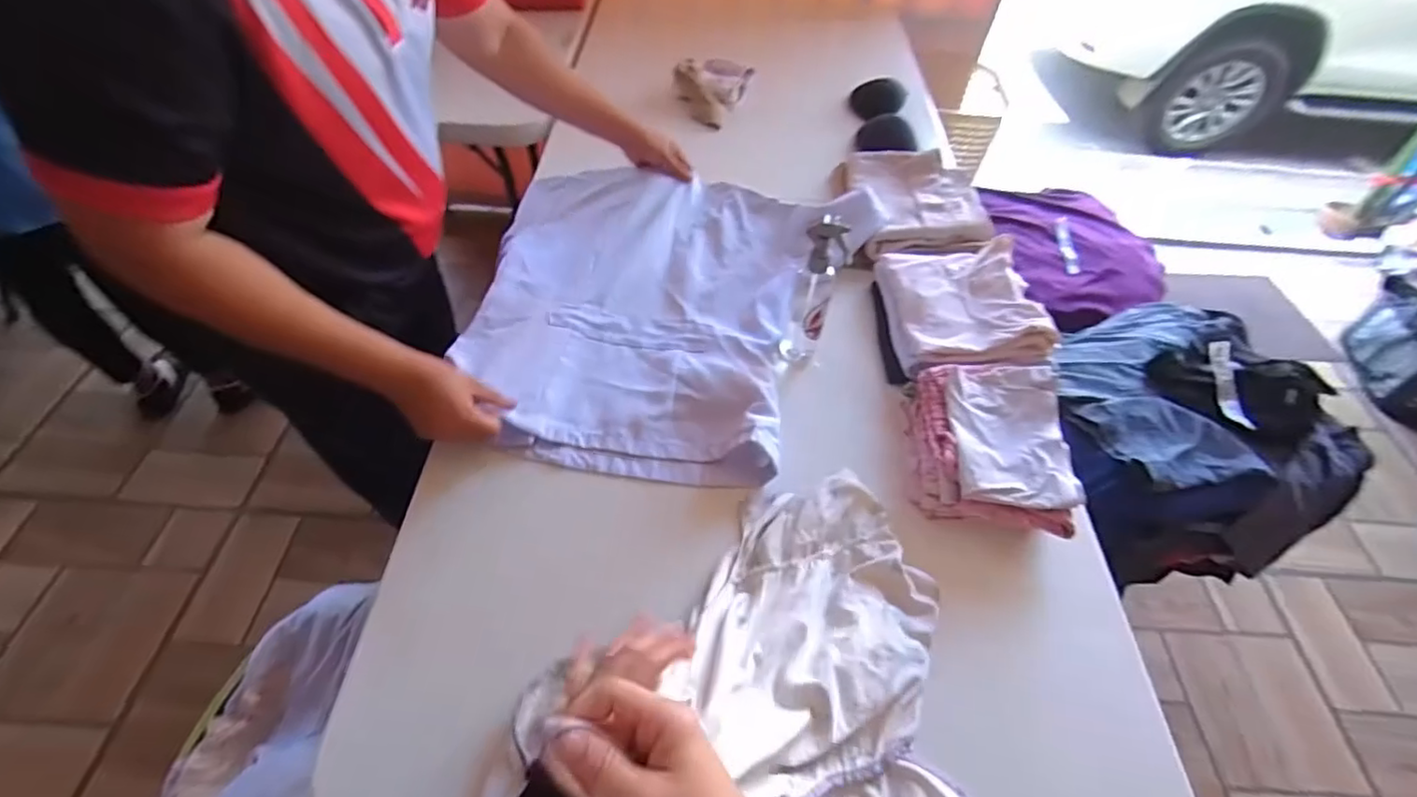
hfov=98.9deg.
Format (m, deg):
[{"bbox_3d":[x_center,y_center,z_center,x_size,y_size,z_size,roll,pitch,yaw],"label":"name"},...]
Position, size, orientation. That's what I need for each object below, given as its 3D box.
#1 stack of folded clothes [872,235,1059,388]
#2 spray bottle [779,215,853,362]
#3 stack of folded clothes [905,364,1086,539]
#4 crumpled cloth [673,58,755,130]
[{"bbox_3d":[0.332,-0.127,0.814,0.191,0.079,0.218,1,52,-3],"label":"stack of folded clothes"},{"bbox_3d":[0.128,-0.124,0.740,0.047,0.208,0.049,15,53,8],"label":"spray bottle"},{"bbox_3d":[0.314,0.050,0.684,0.151,0.066,0.190,8,52,3],"label":"stack of folded clothes"},{"bbox_3d":[0.005,-0.628,1.213,0.136,0.059,0.202,16,53,9],"label":"crumpled cloth"}]

